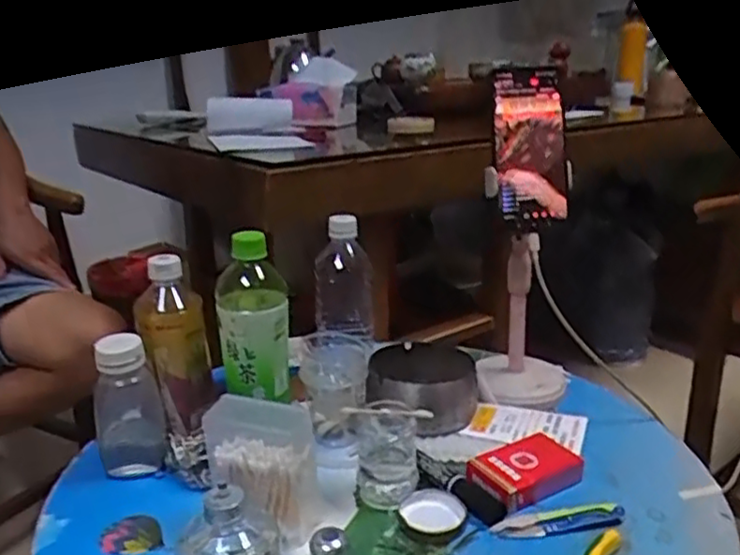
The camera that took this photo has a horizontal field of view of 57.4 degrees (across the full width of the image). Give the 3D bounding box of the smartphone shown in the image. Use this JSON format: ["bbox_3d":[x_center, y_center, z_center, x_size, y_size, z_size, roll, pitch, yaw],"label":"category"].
[{"bbox_3d":[0.160,-0.128,0.665,0.073,0.158,0.017,-4,3,-13],"label":"smartphone"}]

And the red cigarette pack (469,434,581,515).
[{"bbox_3d":[0.136,0.169,0.593,0.094,0.022,0.056,-11,21,-29],"label":"red cigarette pack"}]

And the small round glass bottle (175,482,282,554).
[{"bbox_3d":[-0.101,0.184,0.483,0.072,0.072,0.069,-6,19,-17],"label":"small round glass bottle"}]

